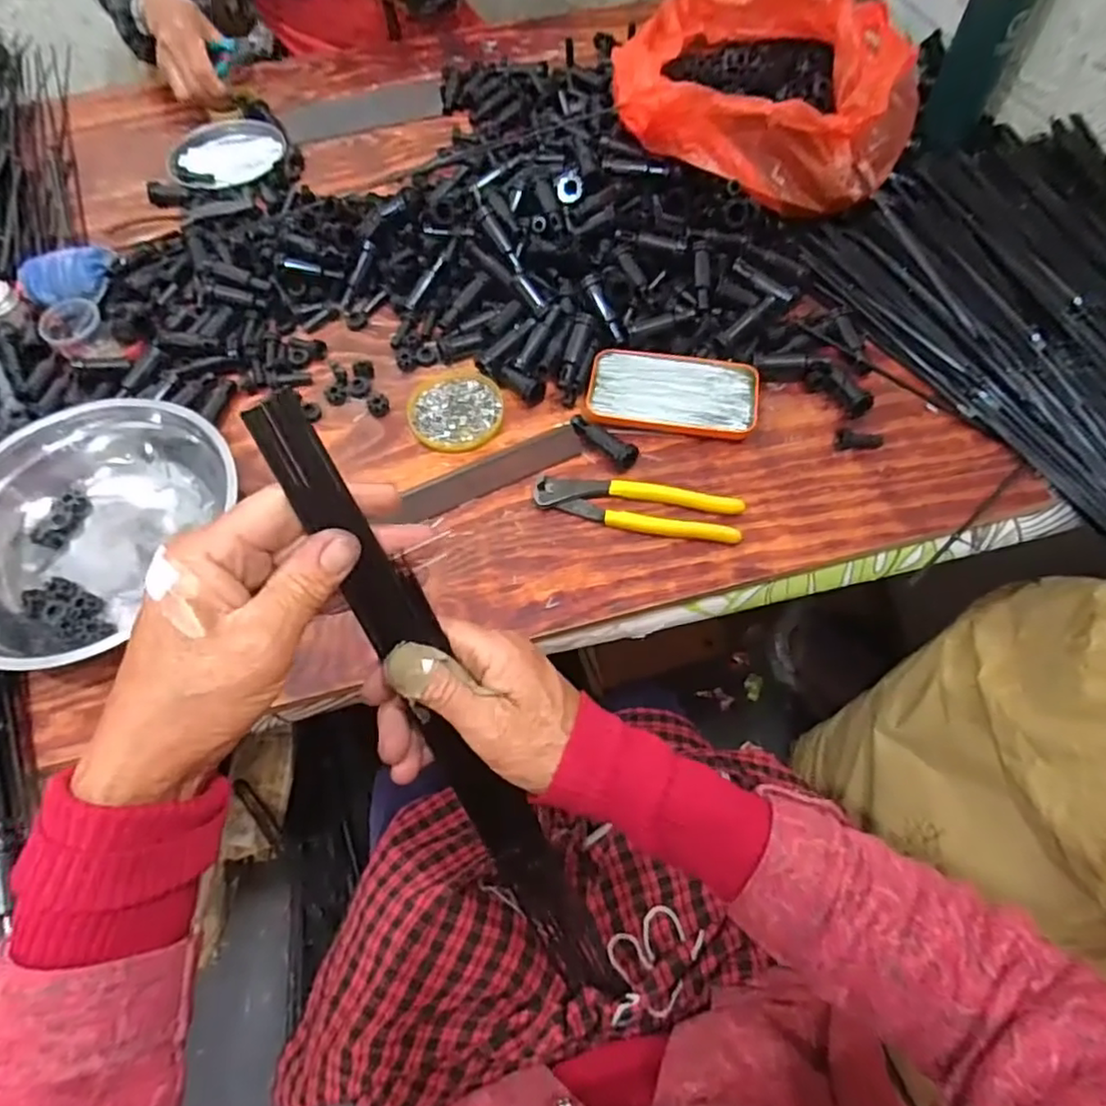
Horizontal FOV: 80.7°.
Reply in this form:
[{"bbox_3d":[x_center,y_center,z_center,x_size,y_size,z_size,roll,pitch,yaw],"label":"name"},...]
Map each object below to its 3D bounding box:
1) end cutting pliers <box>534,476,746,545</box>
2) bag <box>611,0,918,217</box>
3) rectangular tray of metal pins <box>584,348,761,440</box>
[{"bbox_3d":[0.068,-0.037,0.523,0.164,0.013,0.040,8,62,5],"label":"end cutting pliers"},{"bbox_3d":[0.212,-0.462,0.641,0.289,0.094,0.255,14,63,9],"label":"bag"},{"bbox_3d":[0.104,-0.143,0.570,0.144,0.017,0.074,5,62,4],"label":"rectangular tray of metal pins"}]

